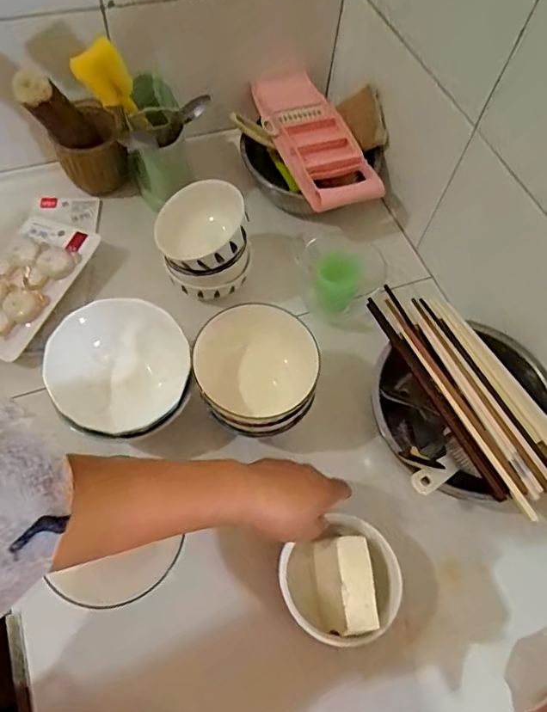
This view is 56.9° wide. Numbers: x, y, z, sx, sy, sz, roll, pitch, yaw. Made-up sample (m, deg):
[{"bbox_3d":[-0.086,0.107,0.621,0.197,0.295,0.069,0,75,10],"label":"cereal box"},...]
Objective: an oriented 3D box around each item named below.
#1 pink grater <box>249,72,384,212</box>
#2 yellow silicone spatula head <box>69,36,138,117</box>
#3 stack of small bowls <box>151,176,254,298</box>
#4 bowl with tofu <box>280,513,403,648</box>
[{"bbox_3d":[0.052,-0.314,0.717,0.104,0.021,0.267,-17,64,-13],"label":"pink grater"},{"bbox_3d":[-0.190,-0.315,0.592,0.051,0.144,0.016,-30,90,0],"label":"yellow silicone spatula head"},{"bbox_3d":[-0.087,-0.135,0.630,0.105,0.120,0.104,-17,64,-13],"label":"stack of small bowls"},{"bbox_3d":[0.064,0.209,0.470,0.107,0.069,0.098,2,62,-3],"label":"bowl with tofu"}]

